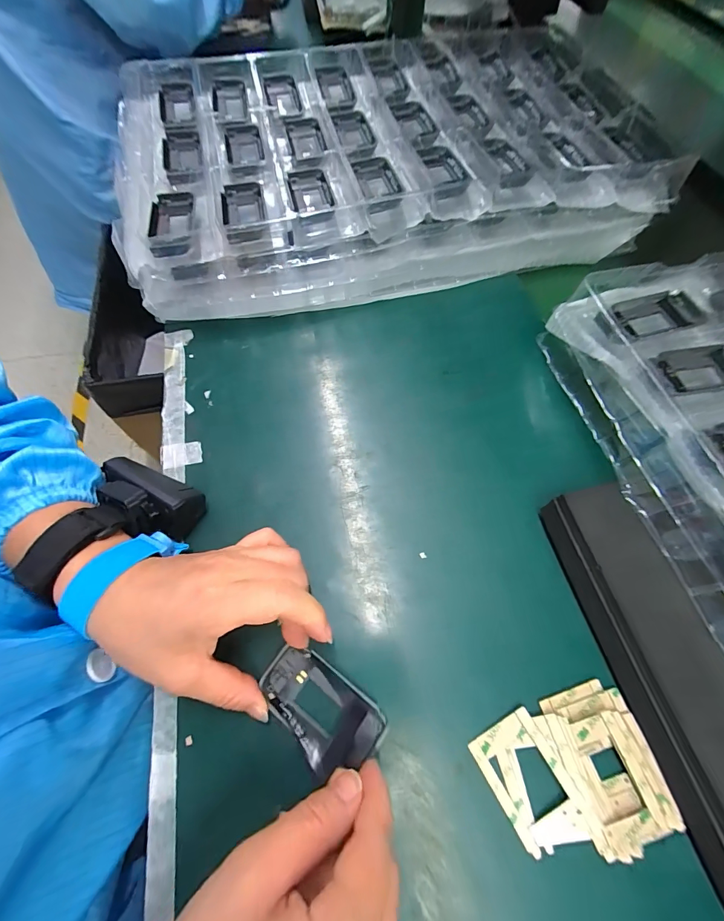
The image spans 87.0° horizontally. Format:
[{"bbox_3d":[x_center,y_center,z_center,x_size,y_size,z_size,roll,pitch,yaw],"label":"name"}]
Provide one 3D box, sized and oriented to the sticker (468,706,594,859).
[{"bbox_3d":[0.091,0.174,0.208,0.039,0.004,0.055,-29,64,-6],"label":"sticker"}]

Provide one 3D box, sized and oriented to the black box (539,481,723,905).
[{"bbox_3d":[0.172,0.119,0.217,0.057,0.036,0.211,-13,64,-5],"label":"black box"}]

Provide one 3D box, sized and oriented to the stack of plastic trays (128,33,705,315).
[{"bbox_3d":[0.023,-0.318,0.411,0.485,0.107,0.309,-14,64,-5],"label":"stack of plastic trays"}]

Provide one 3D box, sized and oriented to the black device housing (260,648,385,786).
[{"bbox_3d":[-0.024,0.142,0.223,0.073,0.014,0.042,41,71,18],"label":"black device housing"}]

